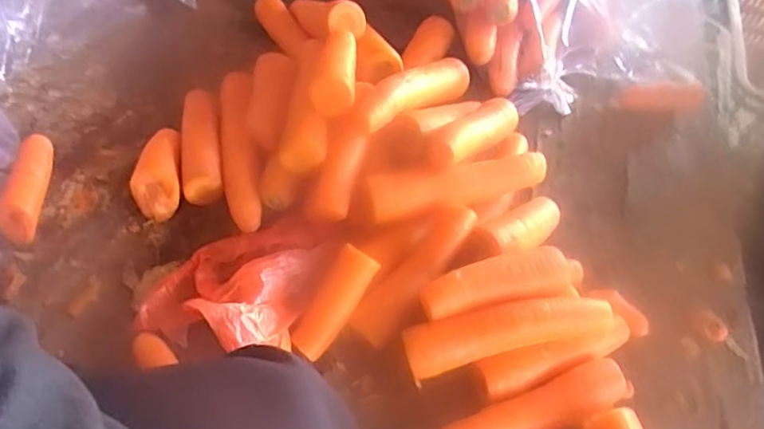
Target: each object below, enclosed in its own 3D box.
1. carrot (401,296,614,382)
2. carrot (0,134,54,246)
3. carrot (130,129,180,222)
[{"bbox_3d":[0.104,0.095,0.513,0.174,0.040,0.040,-7,52,-12],"label":"carrot"},{"bbox_3d":[-0.348,-0.027,0.613,0.040,0.036,0.120,-4,51,-9],"label":"carrot"},{"bbox_3d":[-0.226,-0.042,0.627,0.044,0.032,0.102,-5,52,-10],"label":"carrot"}]

